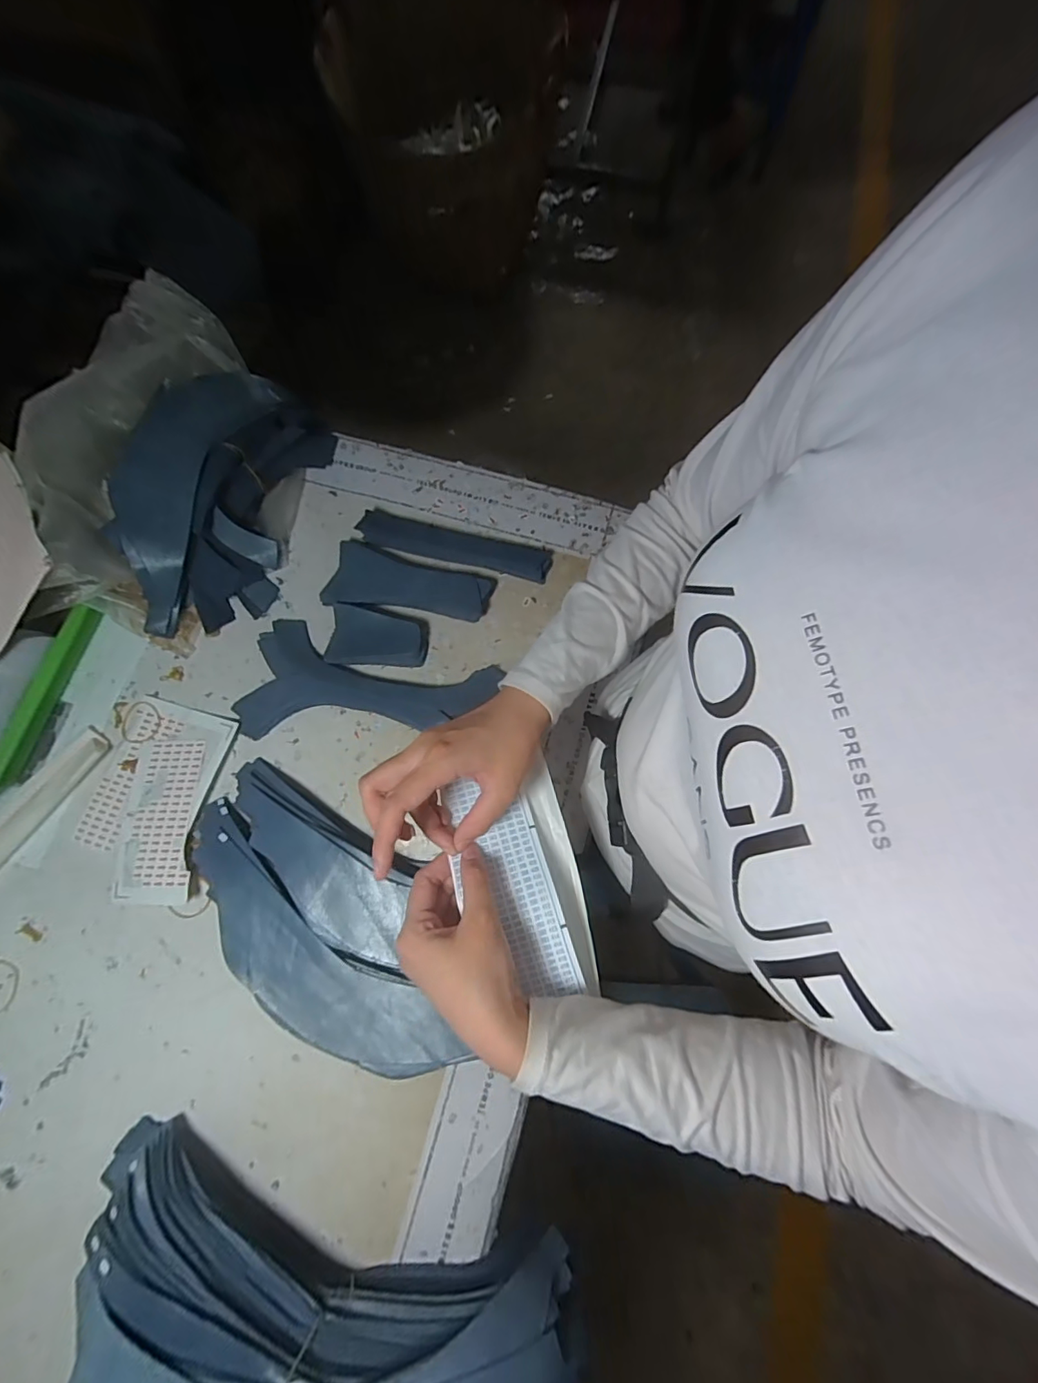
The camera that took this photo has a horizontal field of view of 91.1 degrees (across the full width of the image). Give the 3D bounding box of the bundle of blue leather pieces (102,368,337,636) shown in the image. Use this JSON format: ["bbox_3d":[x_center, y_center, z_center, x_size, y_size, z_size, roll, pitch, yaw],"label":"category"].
[{"bbox_3d":[-0.302,-0.198,0.518,0.147,0.083,0.285,11,76,2],"label":"bundle of blue leather pieces"}]

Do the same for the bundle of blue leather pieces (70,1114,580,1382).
[{"bbox_3d":[-0.146,0.431,0.342,0.348,0.107,0.125,12,76,3],"label":"bundle of blue leather pieces"}]

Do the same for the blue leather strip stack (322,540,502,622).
[{"bbox_3d":[-0.113,-0.109,0.528,0.164,0.022,0.071,14,76,3],"label":"blue leather strip stack"}]

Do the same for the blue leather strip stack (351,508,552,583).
[{"bbox_3d":[-0.067,-0.159,0.542,0.200,0.017,0.041,14,76,3],"label":"blue leather strip stack"}]

